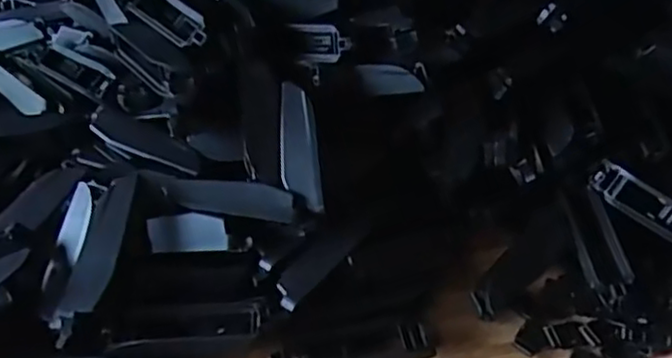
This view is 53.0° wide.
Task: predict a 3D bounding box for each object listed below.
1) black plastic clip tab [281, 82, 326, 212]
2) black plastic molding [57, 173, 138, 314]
[{"bbox_3d":[-0.018,-0.016,0.322,0.018,0.004,0.064,-7,73,-8],"label":"black plastic clip tab"},{"bbox_3d":[-0.103,0.027,0.299,0.018,0.006,0.065,8,61,6],"label":"black plastic molding"}]

